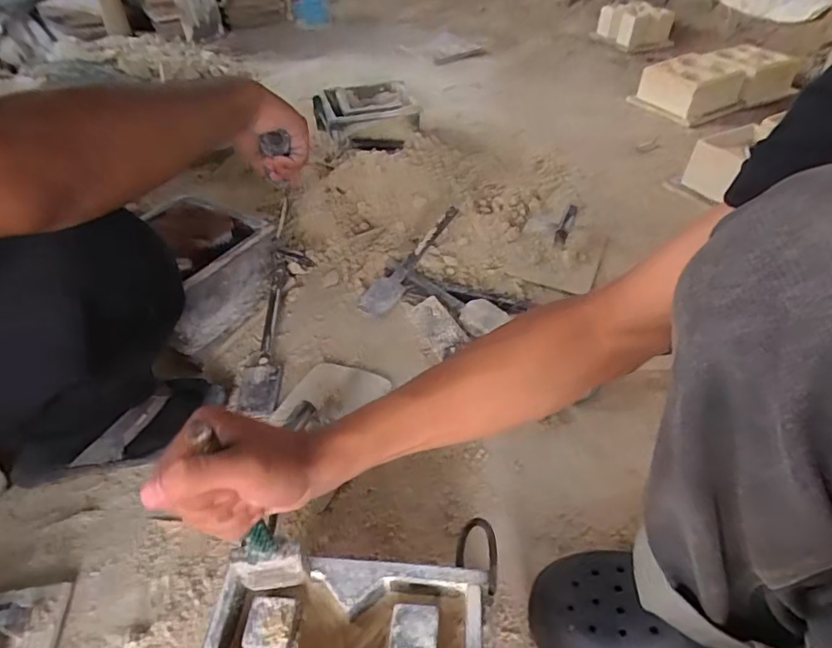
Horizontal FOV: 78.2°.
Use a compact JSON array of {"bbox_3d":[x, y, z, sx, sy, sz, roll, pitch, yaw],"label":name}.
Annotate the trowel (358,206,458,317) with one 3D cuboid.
[{"bbox_3d":[-0.011,-0.122,0.946,0.070,0.032,0.275,27,65,27],"label":"trowel"}]

